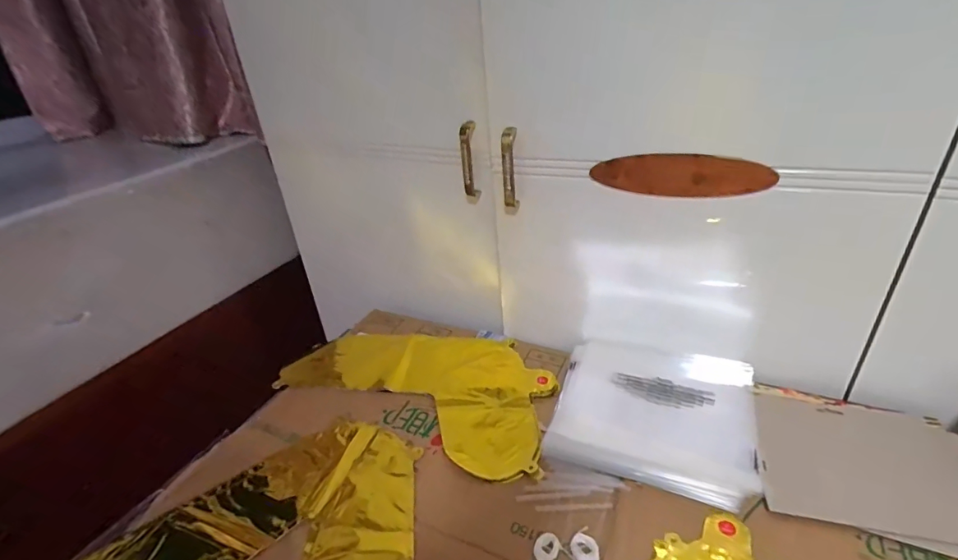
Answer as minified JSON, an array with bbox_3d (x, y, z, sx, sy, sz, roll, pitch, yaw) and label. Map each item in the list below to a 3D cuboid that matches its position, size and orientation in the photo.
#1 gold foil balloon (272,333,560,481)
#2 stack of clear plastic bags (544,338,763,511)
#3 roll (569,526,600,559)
[{"bbox_3d":[-0.086,0.132,0.675,0.404,0.008,0.215,11,35,25],"label":"gold foil balloon"},{"bbox_3d":[0.210,0.153,0.574,0.216,0.030,0.199,8,34,22],"label":"stack of clear plastic bags"},{"bbox_3d":[0.099,0.253,0.449,0.028,0.004,0.033,-18,33,-19],"label":"roll"}]

